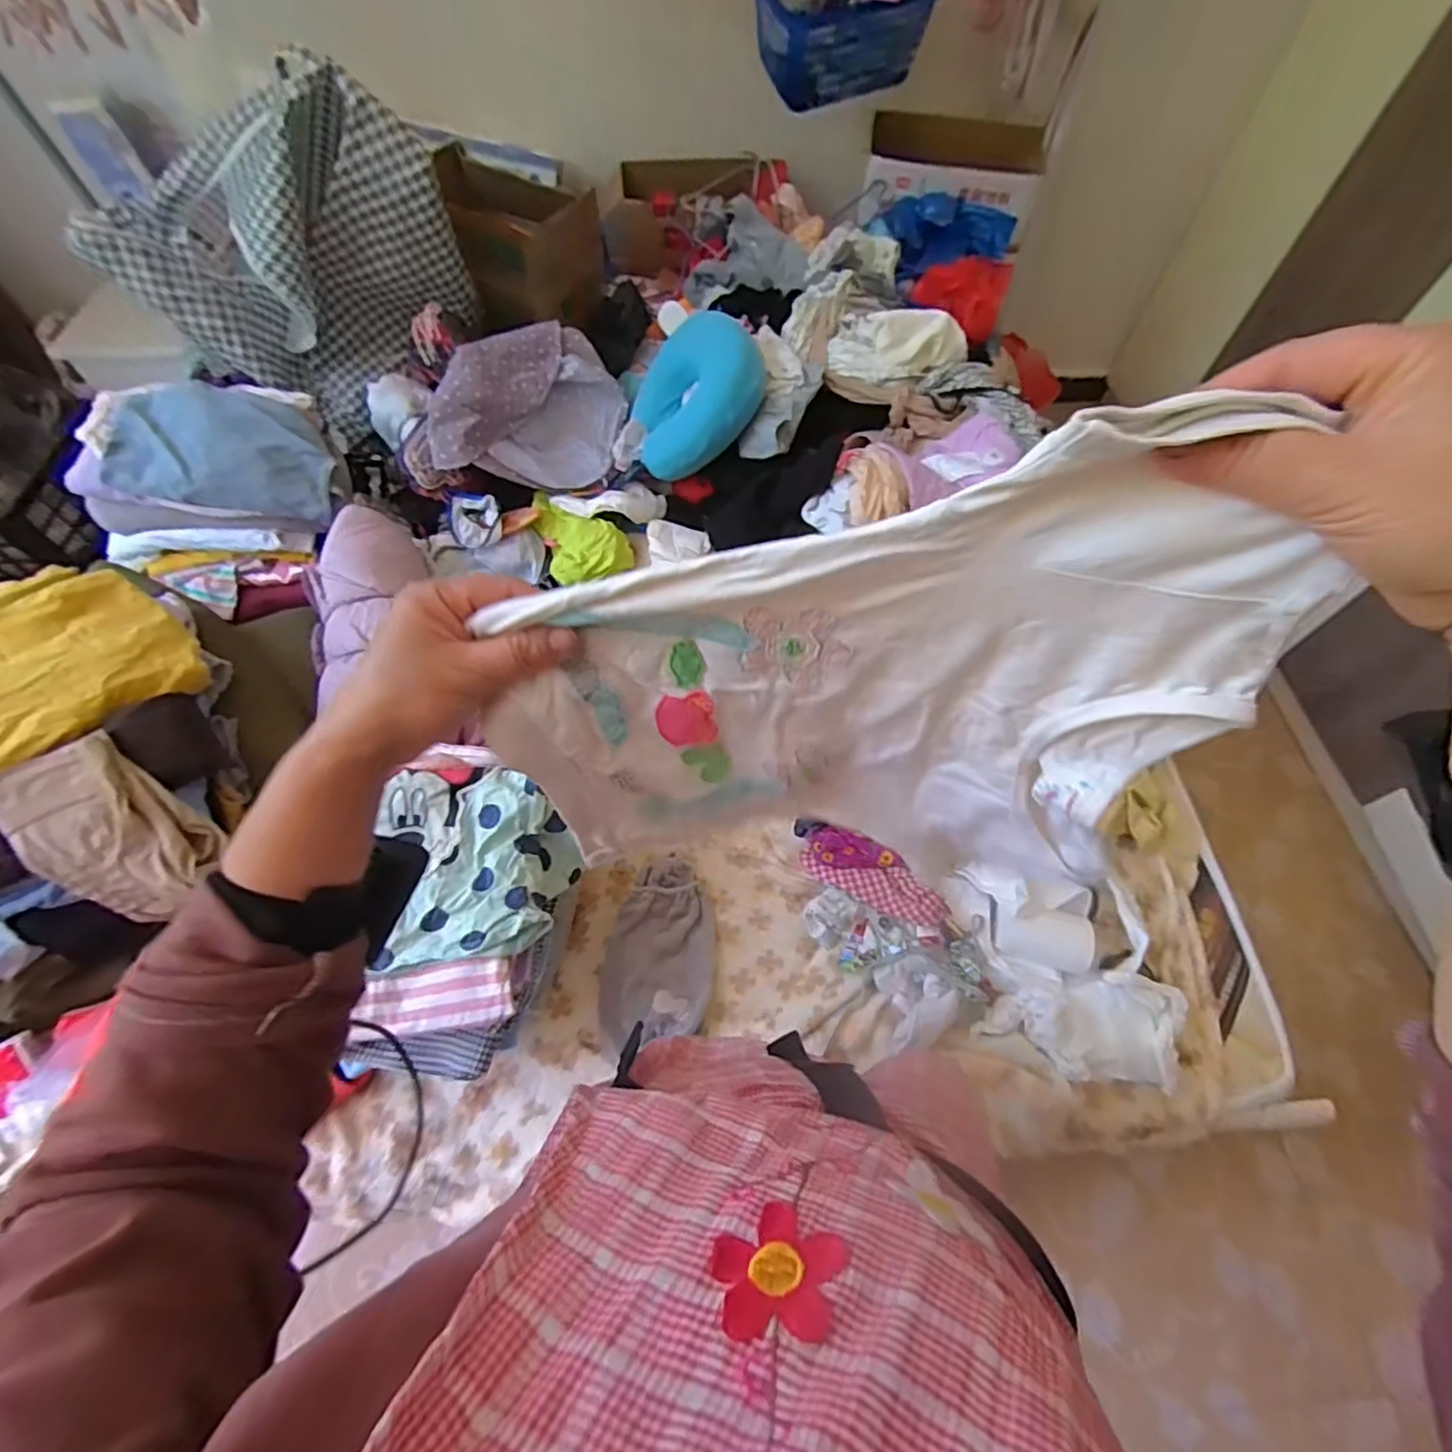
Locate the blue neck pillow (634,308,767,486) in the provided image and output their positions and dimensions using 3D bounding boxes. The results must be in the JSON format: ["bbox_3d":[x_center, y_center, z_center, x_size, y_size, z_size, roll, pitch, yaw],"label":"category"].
[{"bbox_3d":[-0.055,-0.608,1.166,0.267,0.095,0.283,-24,68,30],"label":"blue neck pillow"}]

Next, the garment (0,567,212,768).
[{"bbox_3d":[-0.790,-0.062,0.732,0.241,0.107,0.279,32,64,16],"label":"garment"}]

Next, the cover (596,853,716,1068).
[{"bbox_3d":[-0.082,0.291,0.832,0.137,0.033,0.250,10,60,5],"label":"cover"}]

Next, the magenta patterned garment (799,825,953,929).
[{"bbox_3d":[0.202,0.200,0.872,0.198,0.050,0.088,26,63,13],"label":"magenta patterned garment"}]

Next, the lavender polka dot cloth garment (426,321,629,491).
[{"bbox_3d":[-0.357,-0.582,1.208,0.325,0.192,0.306,-8,60,-6],"label":"lavender polka dot cloth garment"}]

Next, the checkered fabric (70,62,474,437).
[{"bbox_3d":[-0.724,-0.769,1.086,0.516,0.408,0.209,-4,60,-4],"label":"checkered fabric"}]

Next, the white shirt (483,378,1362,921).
[{"bbox_3d":[0.055,-0.005,0.356,0.342,0.333,0.081,8,60,3],"label":"white shirt"}]

